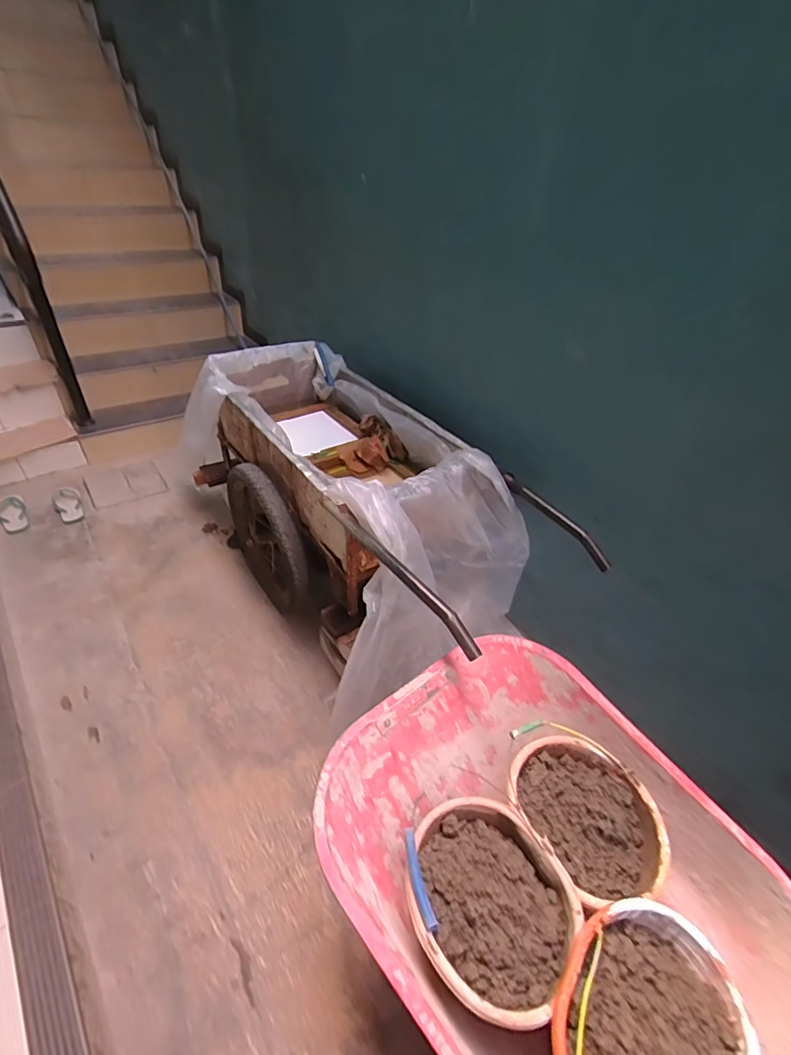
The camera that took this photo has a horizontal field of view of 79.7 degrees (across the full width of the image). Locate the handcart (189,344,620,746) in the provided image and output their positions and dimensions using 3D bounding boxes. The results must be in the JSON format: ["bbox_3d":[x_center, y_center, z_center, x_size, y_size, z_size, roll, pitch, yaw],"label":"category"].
[{"bbox_3d":[-0.101,-0.093,1.691,0.786,0.752,1.473,-15,36,-31],"label":"handcart"}]

